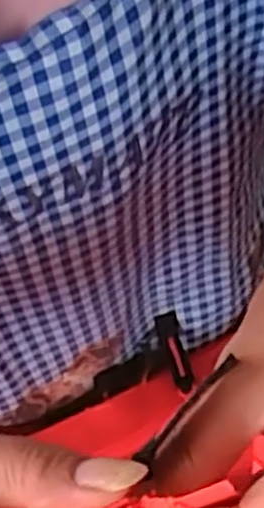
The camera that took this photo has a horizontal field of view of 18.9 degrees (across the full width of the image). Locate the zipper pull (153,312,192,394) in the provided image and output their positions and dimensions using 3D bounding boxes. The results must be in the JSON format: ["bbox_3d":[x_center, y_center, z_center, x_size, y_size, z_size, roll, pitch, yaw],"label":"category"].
[{"bbox_3d":[0.024,0.056,0.450,0.013,0.006,0.045,-13,68,-6],"label":"zipper pull"}]

